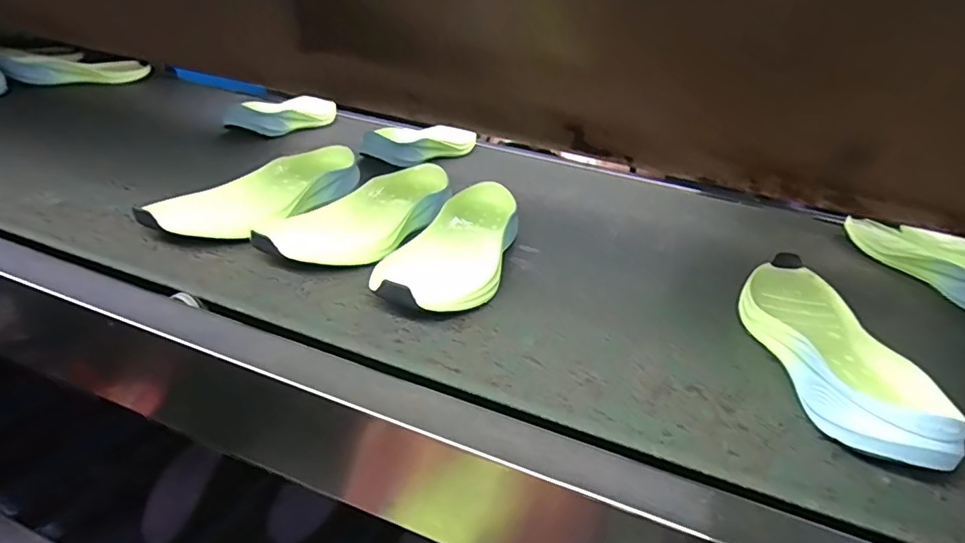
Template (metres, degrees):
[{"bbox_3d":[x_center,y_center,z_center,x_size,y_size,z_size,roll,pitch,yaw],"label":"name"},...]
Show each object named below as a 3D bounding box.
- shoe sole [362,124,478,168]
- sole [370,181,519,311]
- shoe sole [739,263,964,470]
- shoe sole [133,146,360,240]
[{"bbox_3d":[-0.094,-0.228,0.920,0.086,0.050,0.249,21,29,24],"label":"shoe sole"},{"bbox_3d":[-0.022,-0.028,0.556,0.104,0.046,0.278,13,27,10],"label":"sole"},{"bbox_3d":[0.306,0.065,0.467,0.107,0.045,0.286,9,27,3],"label":"shoe sole"},{"bbox_3d":[-0.242,-0.092,0.619,0.110,0.048,0.289,18,29,20],"label":"shoe sole"}]

